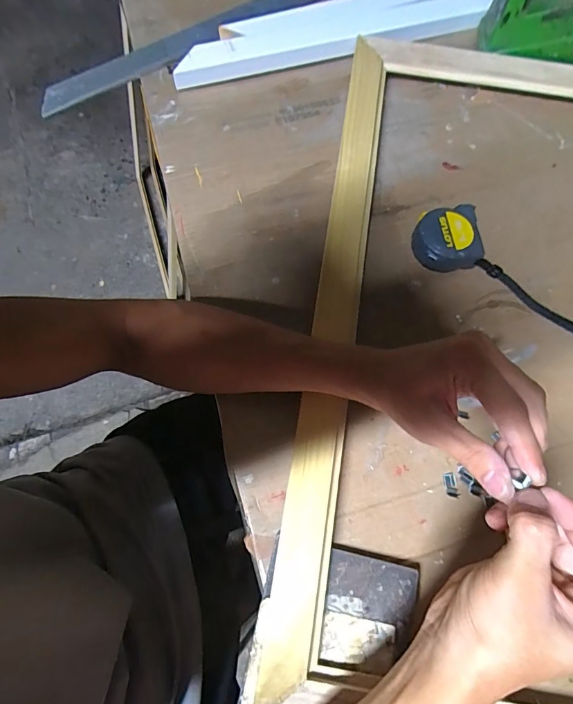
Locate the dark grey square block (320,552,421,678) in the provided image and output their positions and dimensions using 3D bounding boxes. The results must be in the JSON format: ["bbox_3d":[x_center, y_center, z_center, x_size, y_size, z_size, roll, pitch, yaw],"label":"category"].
[{"bbox_3d":[0.064,0.199,0.317,0.067,0.013,0.072,11,71,2],"label":"dark grey square block"}]

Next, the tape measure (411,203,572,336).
[{"bbox_3d":[0.242,-0.080,0.405,0.241,0.035,0.077,25,72,6],"label":"tape measure"}]

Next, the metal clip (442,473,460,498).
[{"bbox_3d":[0.142,0.114,0.354,0.010,0.004,0.021,-7,71,-4],"label":"metal clip"}]

